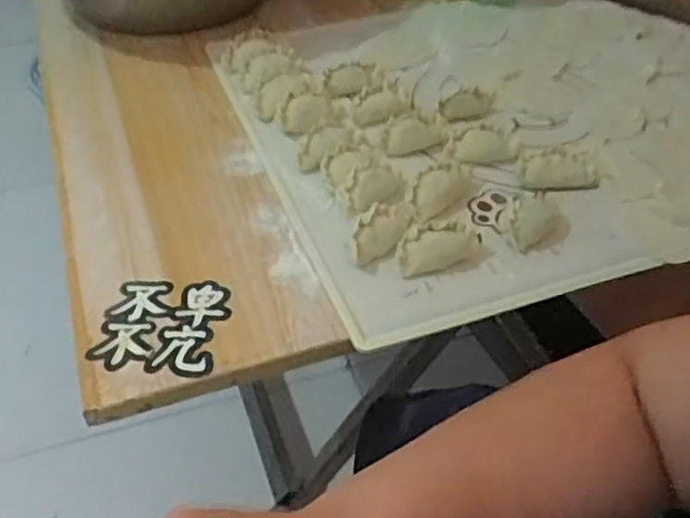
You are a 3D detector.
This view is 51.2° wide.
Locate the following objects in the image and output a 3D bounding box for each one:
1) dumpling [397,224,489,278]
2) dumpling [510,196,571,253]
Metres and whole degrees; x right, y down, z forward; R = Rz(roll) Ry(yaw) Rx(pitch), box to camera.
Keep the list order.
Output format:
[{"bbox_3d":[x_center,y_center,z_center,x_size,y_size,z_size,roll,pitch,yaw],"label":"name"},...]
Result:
[{"bbox_3d":[0.062,-0.009,0.477,0.059,0.021,0.031,-13,46,-16],"label":"dumpling"},{"bbox_3d":[0.134,-0.025,0.492,0.039,0.022,0.038,13,45,10],"label":"dumpling"}]

